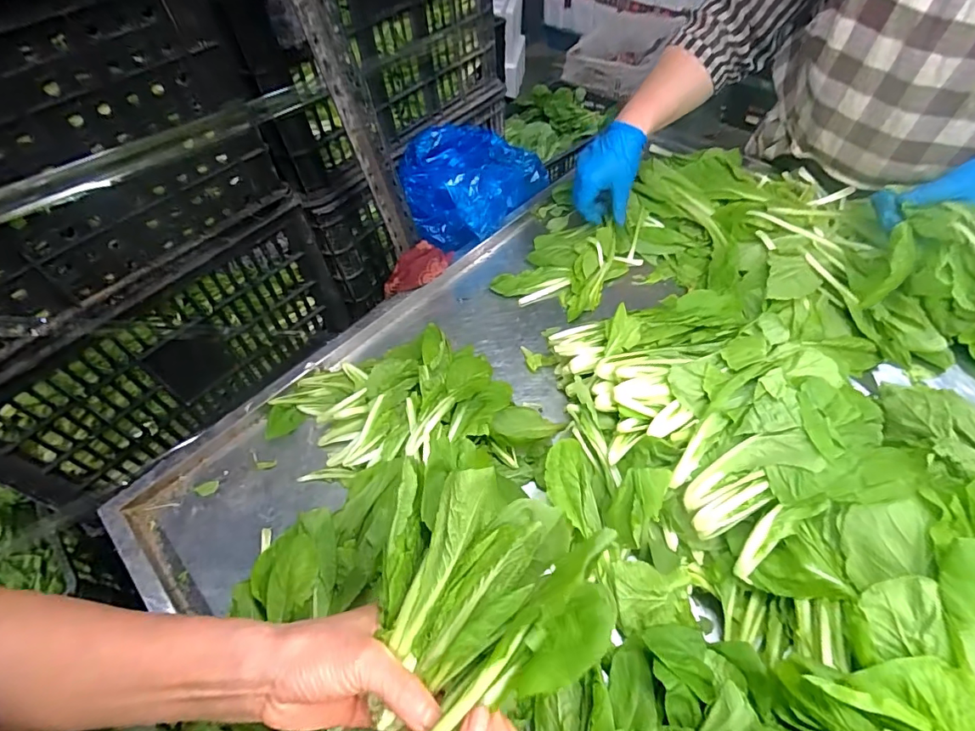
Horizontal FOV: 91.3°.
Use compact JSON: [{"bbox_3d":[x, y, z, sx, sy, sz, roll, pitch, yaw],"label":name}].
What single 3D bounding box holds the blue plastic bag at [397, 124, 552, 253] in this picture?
[{"bbox_3d":[-0.015,-0.322,0.796,0.170,0.113,0.274,32,63,25],"label":"blue plastic bag"}]

